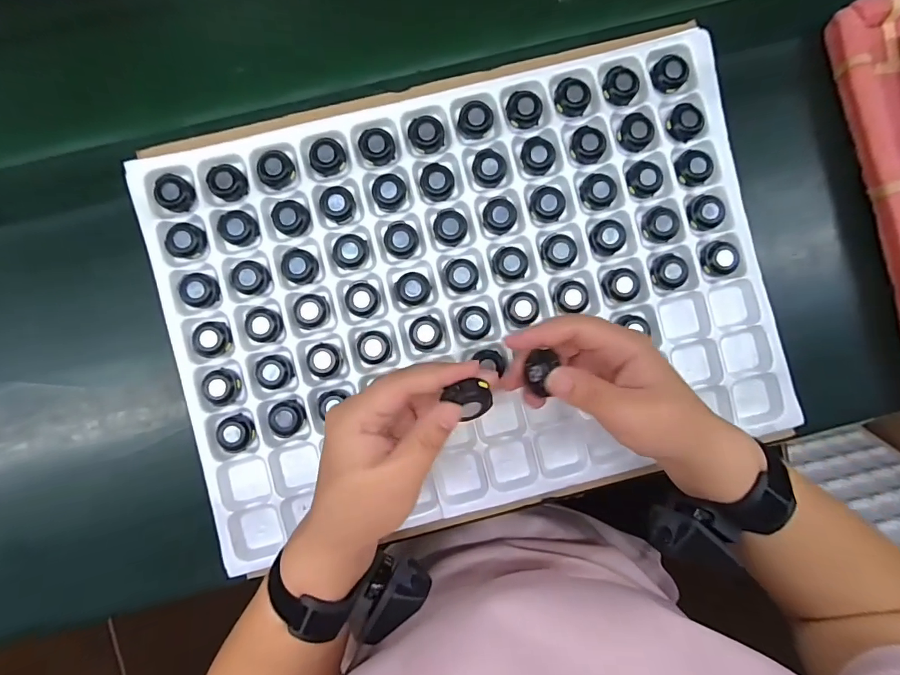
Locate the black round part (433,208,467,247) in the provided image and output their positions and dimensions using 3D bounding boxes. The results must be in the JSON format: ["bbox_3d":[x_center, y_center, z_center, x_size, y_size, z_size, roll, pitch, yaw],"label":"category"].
[{"bbox_3d":[0.000,-0.096,0.379,0.029,0.014,0.029,0,91,-2],"label":"black round part"}]

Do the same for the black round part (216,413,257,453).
[{"bbox_3d":[-0.179,0.080,0.368,0.030,0.007,0.029,0,91,-2],"label":"black round part"}]

